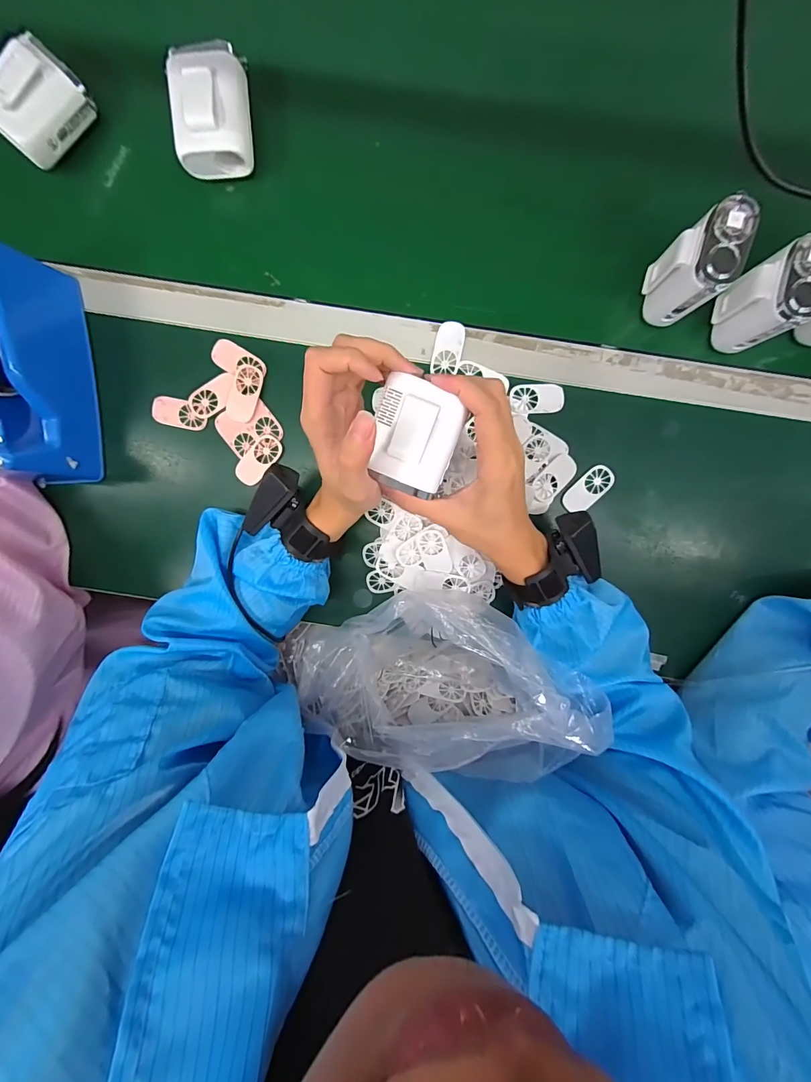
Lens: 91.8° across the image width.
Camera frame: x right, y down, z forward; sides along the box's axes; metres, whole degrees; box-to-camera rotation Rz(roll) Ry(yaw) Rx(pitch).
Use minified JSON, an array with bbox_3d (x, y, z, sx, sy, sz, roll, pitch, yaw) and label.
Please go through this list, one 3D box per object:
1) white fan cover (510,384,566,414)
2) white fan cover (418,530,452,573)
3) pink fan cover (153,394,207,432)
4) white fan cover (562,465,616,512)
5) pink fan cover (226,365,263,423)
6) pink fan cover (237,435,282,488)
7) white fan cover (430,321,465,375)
[{"bbox_3d":[0.136,-0.146,0.404,0.056,0.007,0.029,-1,99,2],"label":"white fan cover"},{"bbox_3d":[0.030,0.013,0.406,0.027,0.009,0.048,-12,117,11],"label":"white fan cover"},{"bbox_3d":[-0.239,-0.135,0.415,0.055,0.006,0.029,12,99,0],"label":"pink fan cover"},{"bbox_3d":[0.194,-0.054,0.417,0.030,0.006,0.059,43,98,-5],"label":"white fan cover"},{"bbox_3d":[-0.166,-0.153,0.407,0.030,0.005,0.057,18,99,-1],"label":"pink fan cover"},{"bbox_3d":[-0.156,-0.086,0.418,0.028,0.006,0.057,38,98,-4],"label":"pink fan cover"},{"bbox_3d":[0.044,-0.197,0.401,0.029,0.006,0.050,10,99,0],"label":"white fan cover"}]

